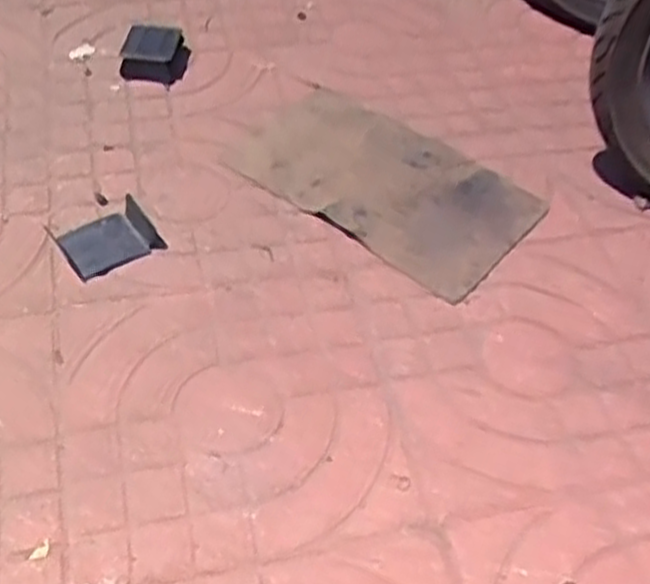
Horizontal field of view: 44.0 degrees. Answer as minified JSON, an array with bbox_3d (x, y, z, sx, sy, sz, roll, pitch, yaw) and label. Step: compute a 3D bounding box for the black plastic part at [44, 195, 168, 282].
[{"bbox_3d":[-0.227,-0.058,0.839,0.098,0.027,0.071,-28,56,-27],"label":"black plastic part"}]

